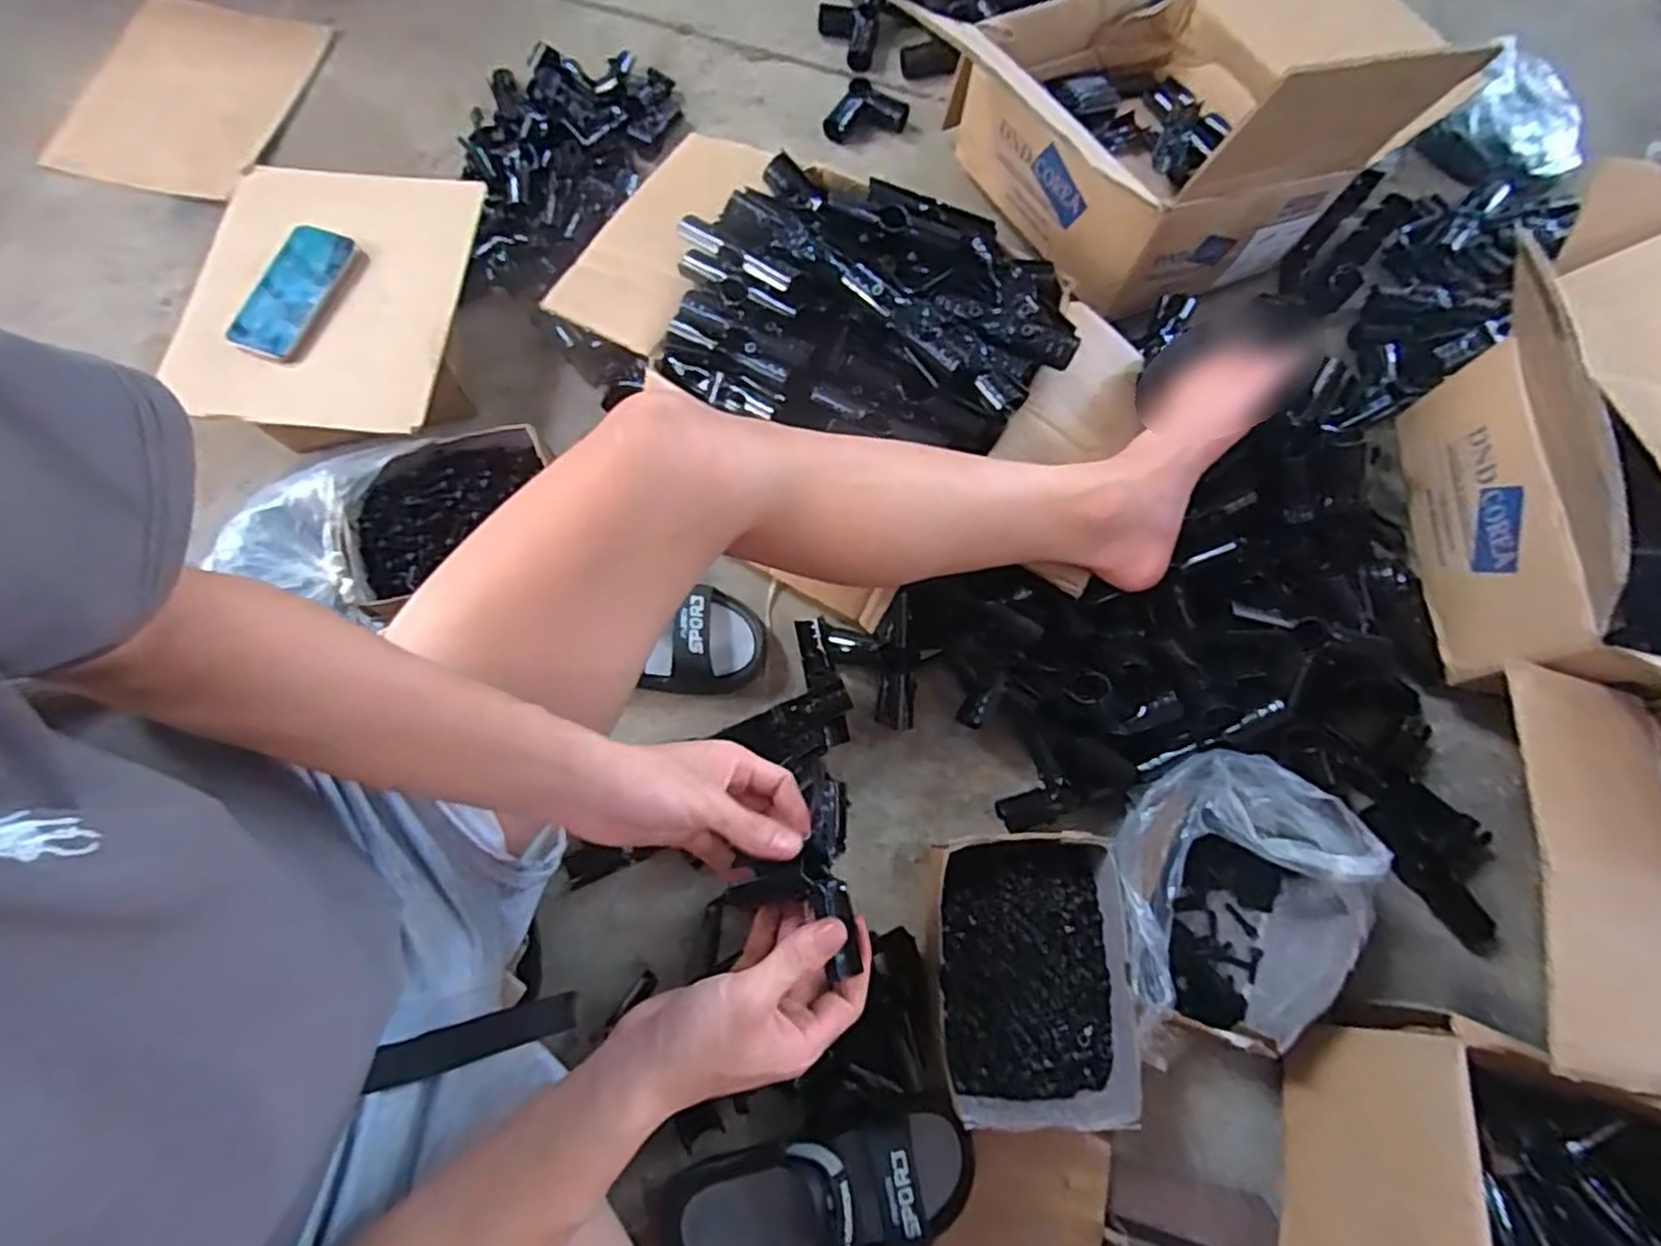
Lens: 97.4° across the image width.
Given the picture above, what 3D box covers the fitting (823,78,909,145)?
[{"bbox_3d":[0.046,-0.640,0.913,0.100,0.038,0.078,7,74,2],"label":"fitting"}]

